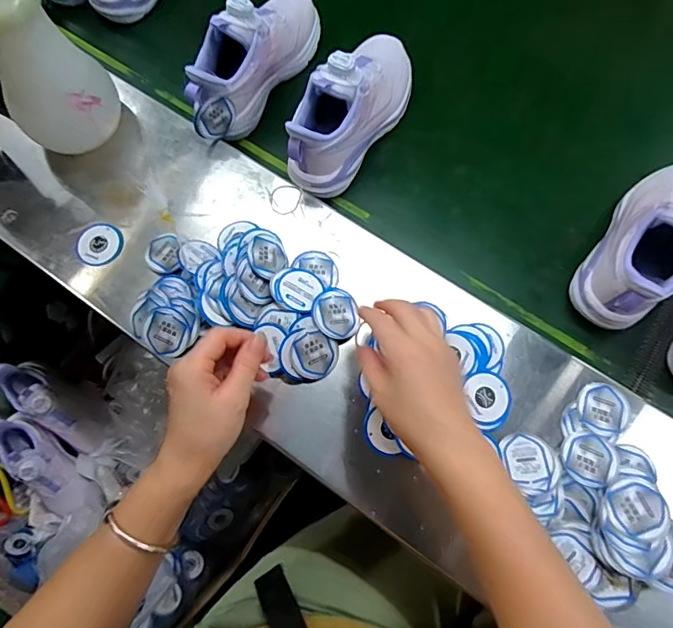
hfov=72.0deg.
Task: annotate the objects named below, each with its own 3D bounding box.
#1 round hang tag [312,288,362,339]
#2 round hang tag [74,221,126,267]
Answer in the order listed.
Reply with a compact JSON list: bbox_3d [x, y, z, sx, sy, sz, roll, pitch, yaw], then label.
[{"bbox_3d":[-0.001,-0.001,0.465,0.046,0.005,0.052,-3,73,-19],"label":"round hang tag"},{"bbox_3d":[-0.257,-0.075,0.505,0.045,0.009,0.047,20,86,-13],"label":"round hang tag"}]

